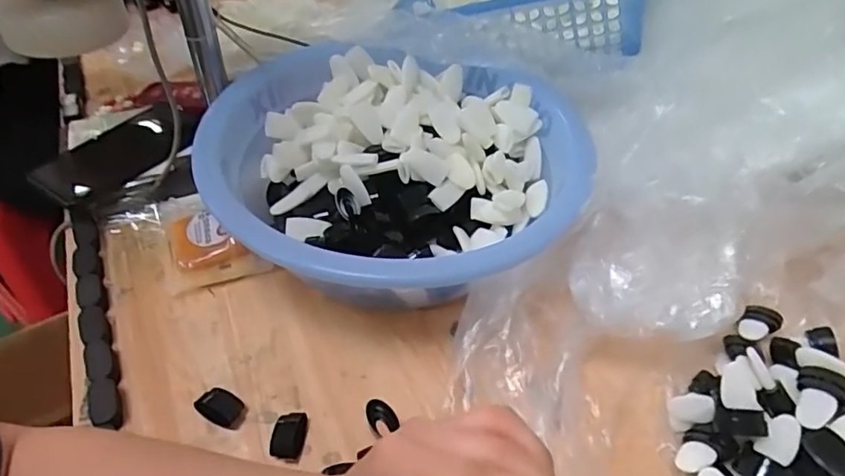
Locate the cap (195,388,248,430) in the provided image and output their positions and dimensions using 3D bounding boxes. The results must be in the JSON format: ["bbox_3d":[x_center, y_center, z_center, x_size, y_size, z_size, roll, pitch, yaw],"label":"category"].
[{"bbox_3d":[-0.149,0.127,0.412,0.035,0.023,0.023,19,49,14],"label":"cap"}]

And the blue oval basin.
[{"bbox_3d":[-0.022,-0.070,0.520,0.338,0.090,0.347,-24,52,-23],"label":"blue oval basin"}]

